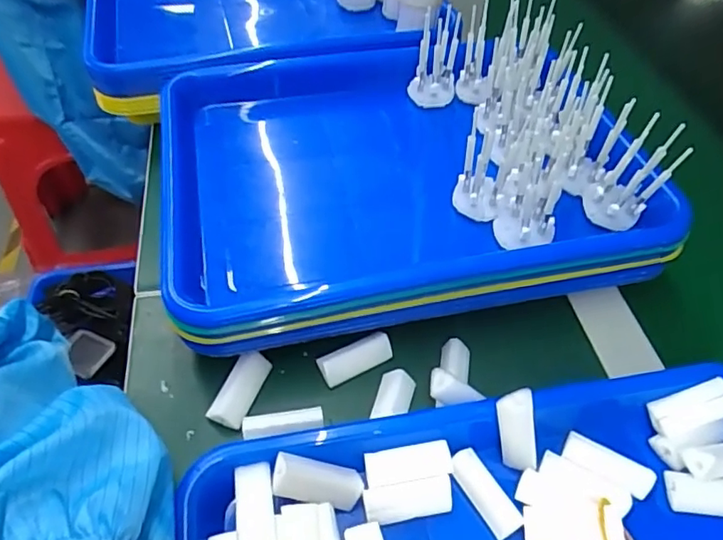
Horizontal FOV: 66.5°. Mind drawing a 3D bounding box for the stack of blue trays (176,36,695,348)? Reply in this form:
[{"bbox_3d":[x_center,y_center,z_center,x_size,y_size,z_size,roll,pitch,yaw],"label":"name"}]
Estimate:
[{"bbox_3d":[0.018,-0.064,0.414,0.327,0.074,0.249,-9,51,-10],"label":"stack of blue trays"}]

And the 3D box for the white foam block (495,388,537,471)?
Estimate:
[{"bbox_3d":[0.082,0.086,0.293,0.018,0.045,0.011,-9,15,-9],"label":"white foam block"}]

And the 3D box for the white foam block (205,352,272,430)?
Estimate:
[{"bbox_3d":[-0.072,0.071,0.330,0.021,0.013,0.045,16,51,11],"label":"white foam block"}]

